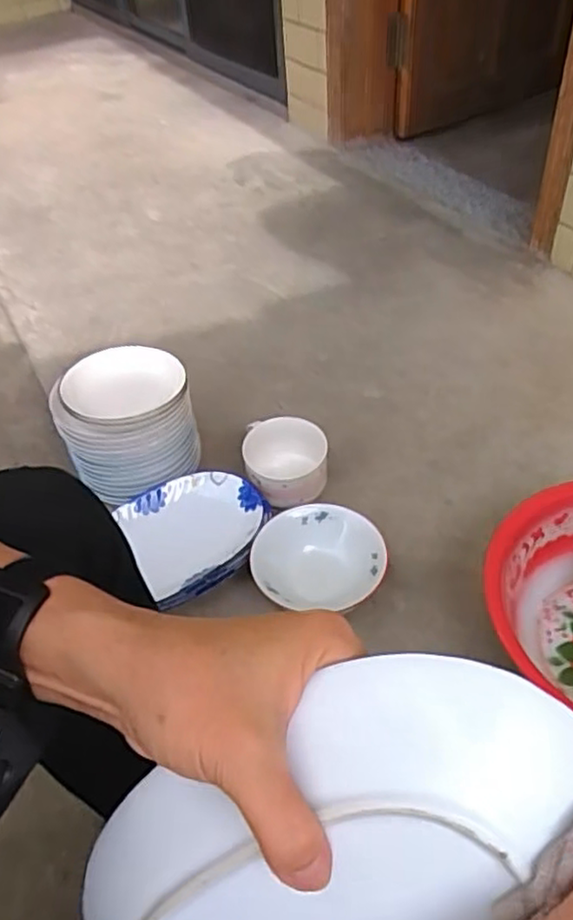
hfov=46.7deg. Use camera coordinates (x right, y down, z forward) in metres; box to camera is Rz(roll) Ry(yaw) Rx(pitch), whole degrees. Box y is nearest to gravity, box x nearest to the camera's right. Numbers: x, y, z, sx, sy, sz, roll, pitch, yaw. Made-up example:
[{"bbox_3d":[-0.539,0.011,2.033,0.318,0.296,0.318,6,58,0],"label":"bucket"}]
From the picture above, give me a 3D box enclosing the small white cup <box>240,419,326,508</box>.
[{"bbox_3d":[-0.002,0.011,0.999,0.123,0.080,0.128,-2,44,2],"label":"small white cup"}]

